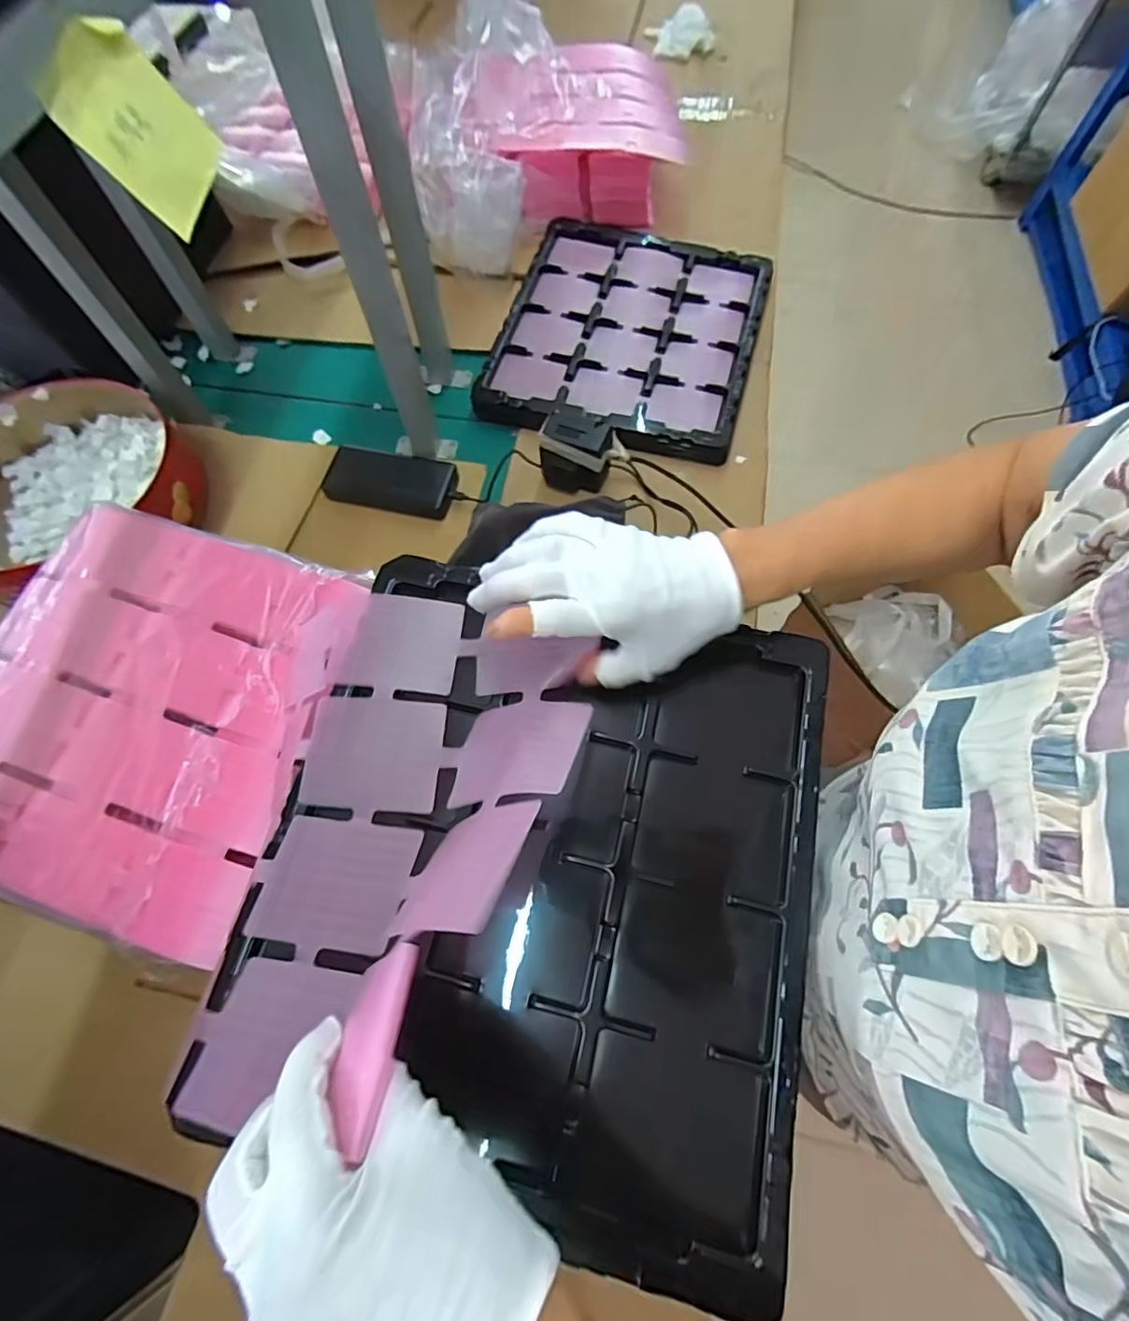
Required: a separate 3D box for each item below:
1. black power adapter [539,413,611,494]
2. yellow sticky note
[{"bbox_3d":[0.014,-0.246,0.677,0.084,0.073,0.053,11,68,6],"label":"black power adapter"},{"bbox_3d":[-0.230,-0.291,0.305,0.006,0.075,0.070,8,78,26],"label":"yellow sticky note"}]

